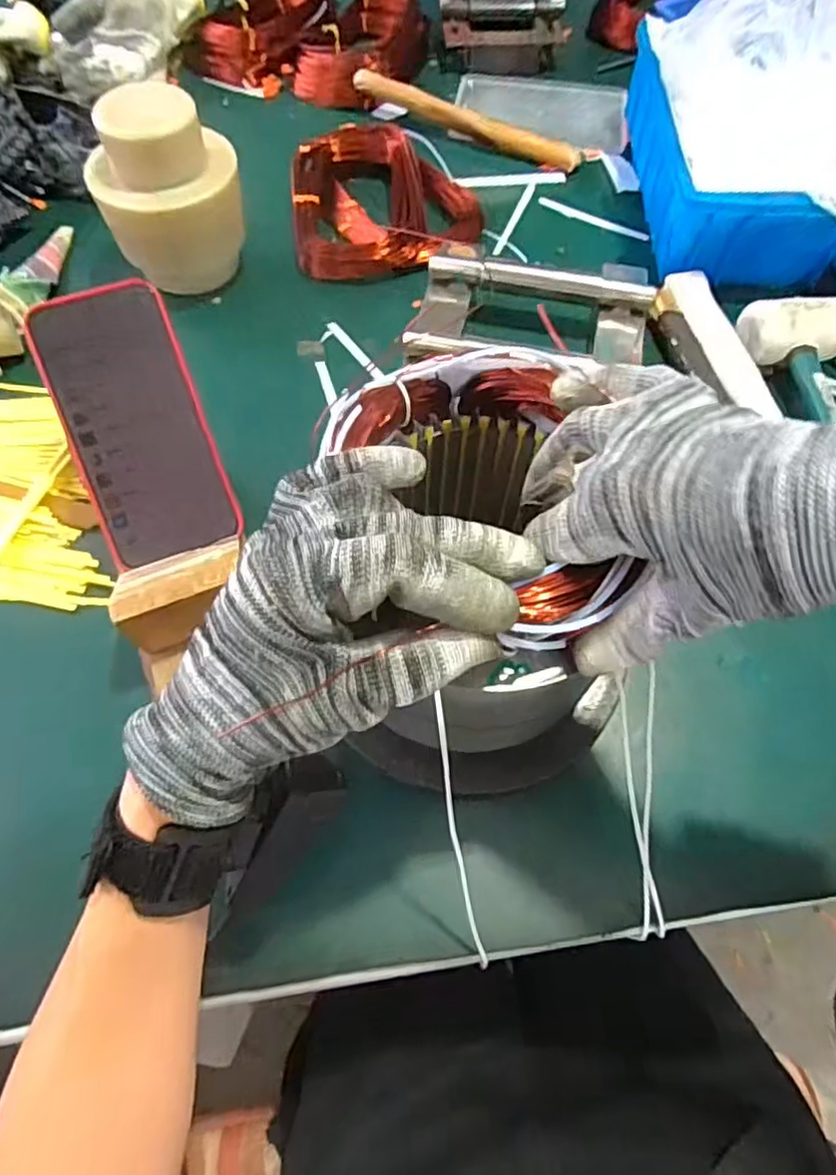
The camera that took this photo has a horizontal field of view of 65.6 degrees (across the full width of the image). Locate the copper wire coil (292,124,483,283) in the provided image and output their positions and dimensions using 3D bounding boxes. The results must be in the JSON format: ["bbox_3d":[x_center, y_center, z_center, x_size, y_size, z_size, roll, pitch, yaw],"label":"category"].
[{"bbox_3d":[-0.028,-0.351,0.588,0.169,0.044,0.147,-5,62,-3],"label":"copper wire coil"}]

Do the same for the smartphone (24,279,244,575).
[{"bbox_3d":[-0.173,-0.098,0.401,0.079,0.015,0.159,-21,106,-20],"label":"smartphone"}]

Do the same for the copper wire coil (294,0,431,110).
[{"bbox_3d":[-0.057,-0.602,0.724,0.099,0.048,0.177,30,65,15],"label":"copper wire coil"}]

